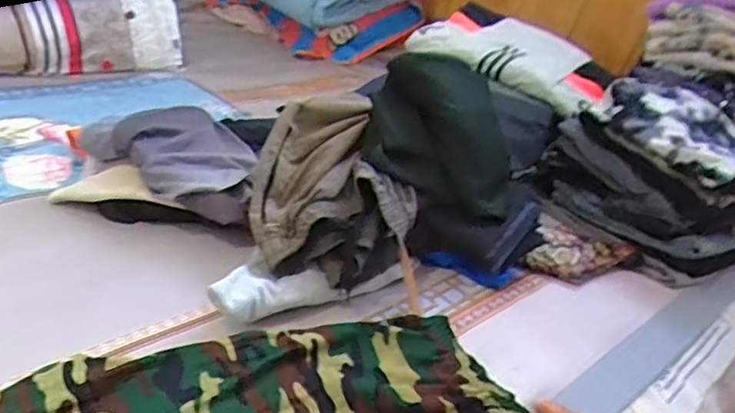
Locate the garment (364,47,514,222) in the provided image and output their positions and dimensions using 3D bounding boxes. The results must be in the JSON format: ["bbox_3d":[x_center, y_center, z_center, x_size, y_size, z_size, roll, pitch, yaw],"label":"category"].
[{"bbox_3d":[0.097,-0.091,0.758,0.184,0.139,0.152,14,29,9],"label":"garment"}]

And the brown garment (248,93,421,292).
[{"bbox_3d":[-0.041,-0.019,0.729,0.184,0.132,0.254,5,30,-9],"label":"brown garment"}]

